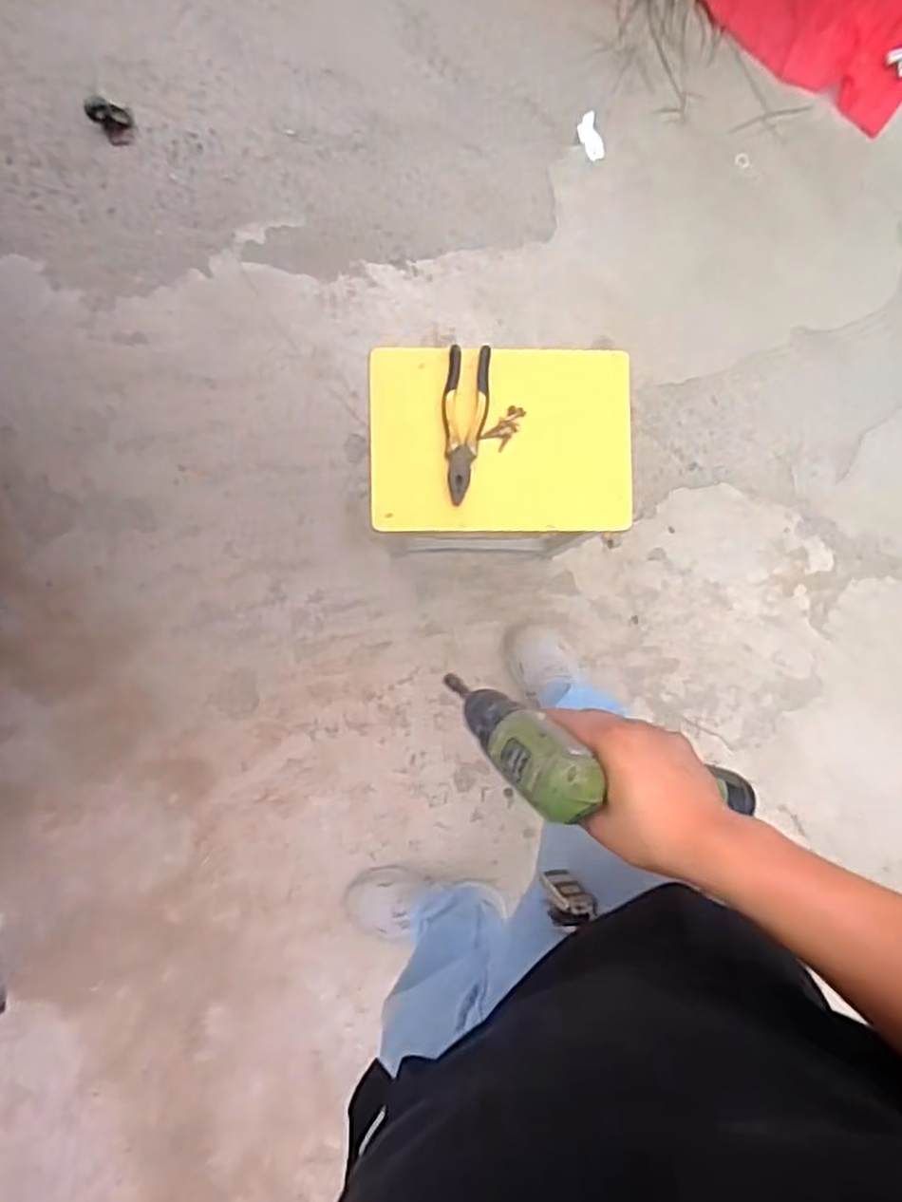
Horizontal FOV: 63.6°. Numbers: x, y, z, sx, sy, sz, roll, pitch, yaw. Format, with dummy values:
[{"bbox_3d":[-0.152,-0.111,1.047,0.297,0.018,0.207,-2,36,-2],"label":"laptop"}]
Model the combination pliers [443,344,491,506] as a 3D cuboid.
[{"bbox_3d":[0.016,-0.220,0.906,0.055,0.015,0.192,8,89,-2],"label":"combination pliers"}]

